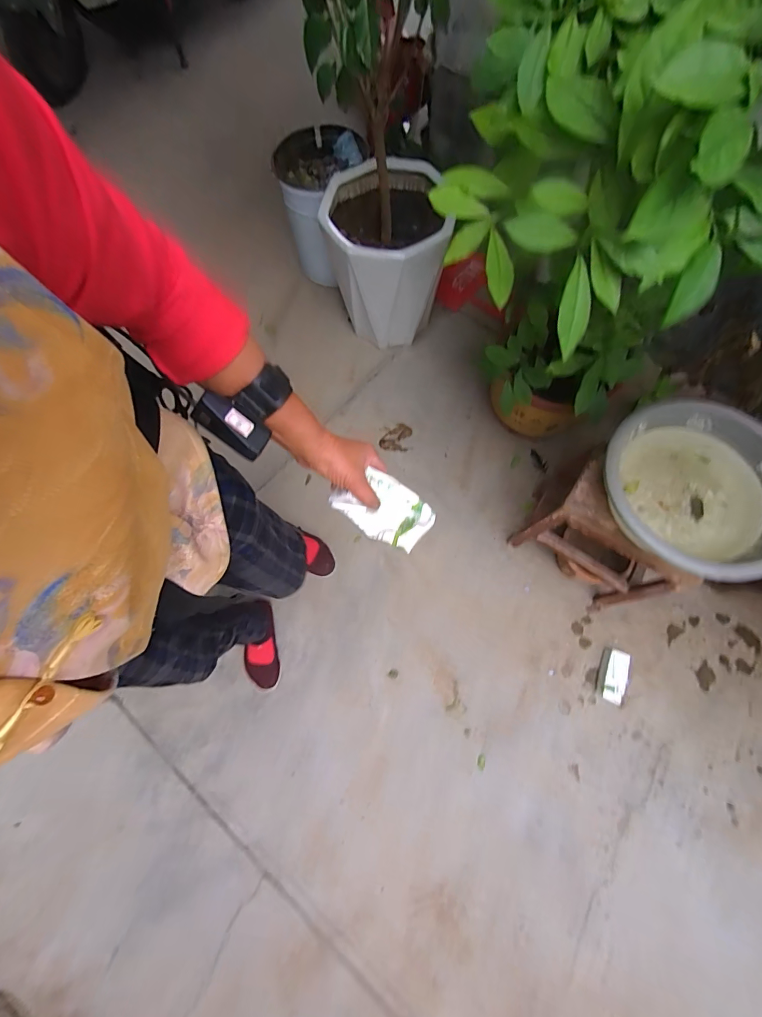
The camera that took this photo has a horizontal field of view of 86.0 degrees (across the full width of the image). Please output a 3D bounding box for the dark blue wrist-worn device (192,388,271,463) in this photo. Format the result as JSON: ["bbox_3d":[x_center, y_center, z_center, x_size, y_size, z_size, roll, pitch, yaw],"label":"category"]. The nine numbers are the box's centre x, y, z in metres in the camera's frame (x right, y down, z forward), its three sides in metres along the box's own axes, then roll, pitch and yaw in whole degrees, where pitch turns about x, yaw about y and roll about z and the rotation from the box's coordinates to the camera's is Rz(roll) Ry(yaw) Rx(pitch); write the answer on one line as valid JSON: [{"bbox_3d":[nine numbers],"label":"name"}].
[{"bbox_3d":[-0.140,-0.076,0.383,0.068,0.018,0.031,37,73,-19],"label":"dark blue wrist-worn device"}]

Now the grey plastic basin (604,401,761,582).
[{"bbox_3d":[0.609,-0.029,0.790,0.309,0.114,0.329,0,70,1],"label":"grey plastic basin"}]

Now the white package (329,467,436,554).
[{"bbox_3d":[0.004,0.001,0.489,0.114,0.025,0.070,36,88,-5],"label":"white package"}]

